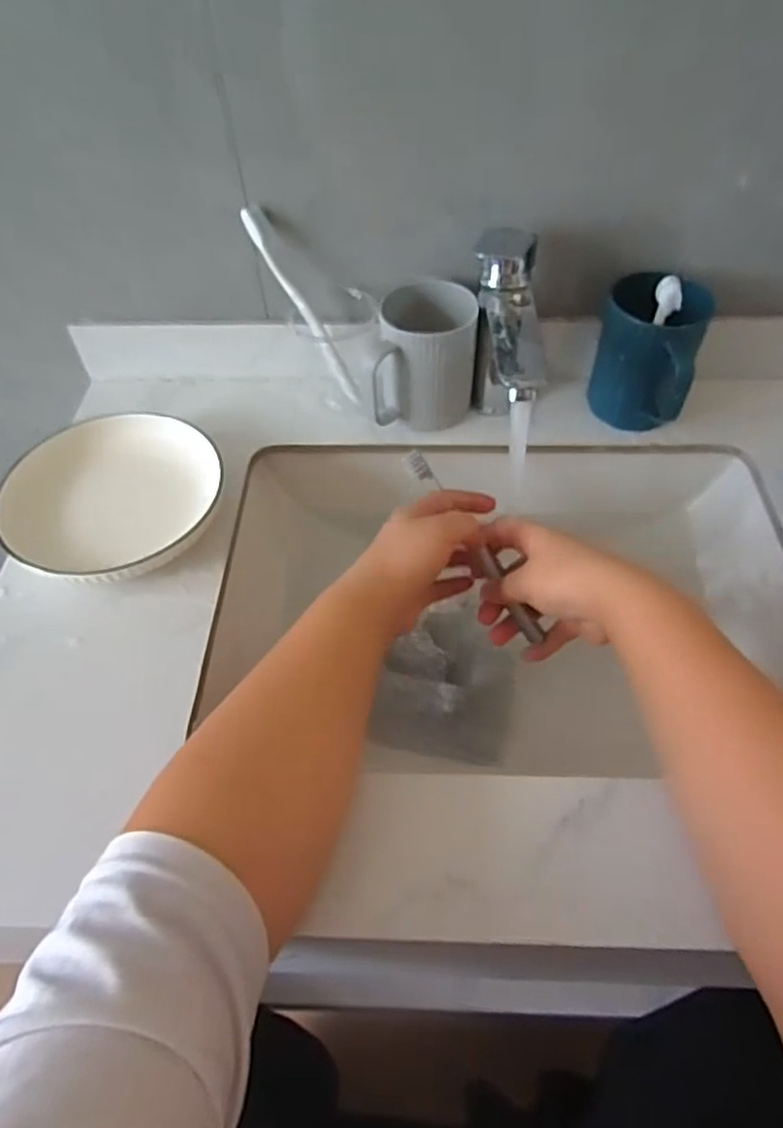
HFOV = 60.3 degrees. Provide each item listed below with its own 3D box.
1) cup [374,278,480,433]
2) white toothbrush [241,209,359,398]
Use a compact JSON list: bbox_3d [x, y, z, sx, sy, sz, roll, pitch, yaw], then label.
[{"bbox_3d":[0.027,-0.181,0.595,0.091,0.096,0.084,-2,53,0],"label":"cup"},{"bbox_3d":[-0.075,-0.219,0.586,0.011,0.179,0.013,2,42,49],"label":"white toothbrush"}]

